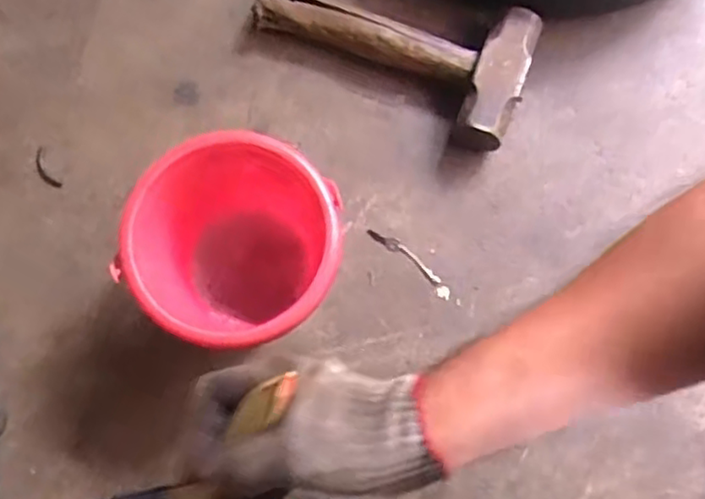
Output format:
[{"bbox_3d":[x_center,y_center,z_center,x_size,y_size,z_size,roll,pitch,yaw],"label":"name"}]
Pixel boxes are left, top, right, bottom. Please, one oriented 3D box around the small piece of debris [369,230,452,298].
[{"bbox_3d":[0.051,0.010,0.589,0.089,0.004,0.013,41,81,7],"label":"small piece of debris"}]

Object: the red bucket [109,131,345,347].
[{"bbox_3d":[-0.086,0.002,0.523,0.147,0.138,0.139,-40,81,-8],"label":"red bucket"}]

